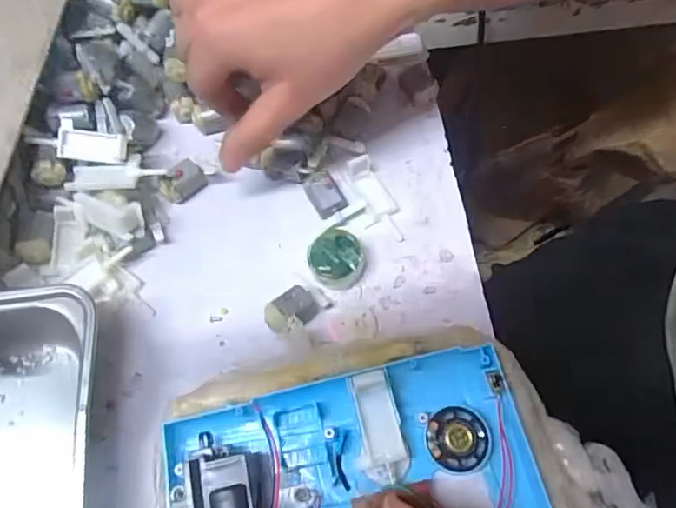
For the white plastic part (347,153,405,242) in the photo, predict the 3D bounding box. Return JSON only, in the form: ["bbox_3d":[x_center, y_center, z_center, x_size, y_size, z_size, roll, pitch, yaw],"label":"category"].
[{"bbox_3d":[0.024,-0.037,0.324,0.022,0.007,0.061,-15,67,-5],"label":"white plastic part"}]

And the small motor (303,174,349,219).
[{"bbox_3d":[-0.007,-0.035,0.319,0.018,0.013,0.024,-31,70,-11],"label":"small motor"}]

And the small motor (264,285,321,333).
[{"bbox_3d":[-0.027,0.034,0.291,0.029,0.017,0.022,-40,71,-14],"label":"small motor"}]

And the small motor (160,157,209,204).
[{"bbox_3d":[-0.101,-0.046,0.327,0.017,0.018,0.027,40,73,16],"label":"small motor"}]

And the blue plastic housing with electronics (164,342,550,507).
[{"bbox_3d":[0.011,0.116,0.212,0.162,0.038,0.129,-11,67,-4],"label":"blue plastic housing with electronics"}]

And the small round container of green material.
[{"bbox_3d":[-0.001,0.003,0.303,0.033,0.017,0.034,0,67,1],"label":"small round container of green material"}]

